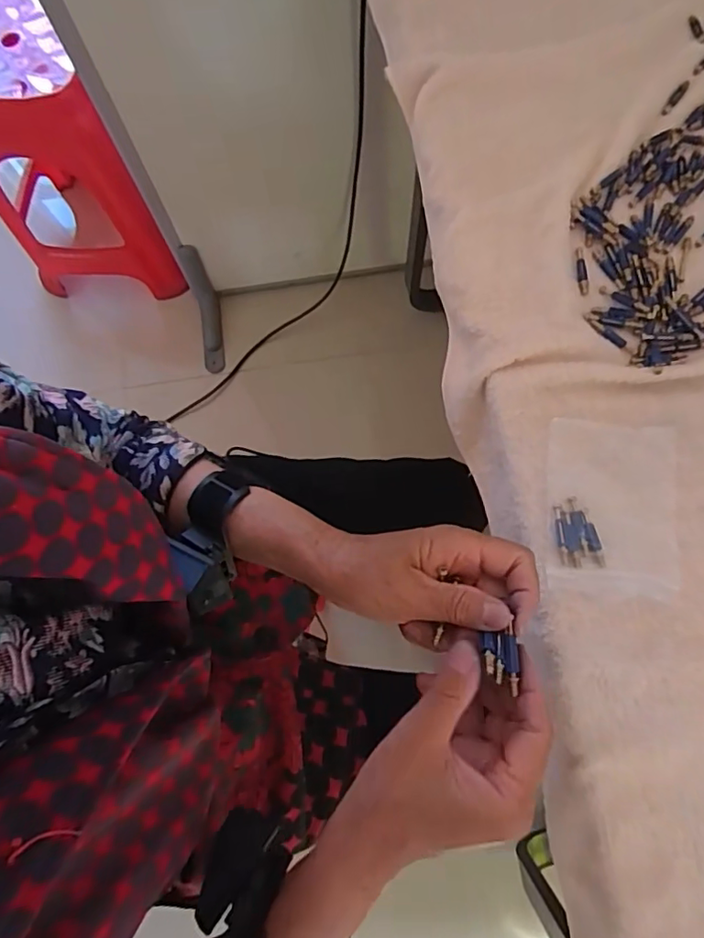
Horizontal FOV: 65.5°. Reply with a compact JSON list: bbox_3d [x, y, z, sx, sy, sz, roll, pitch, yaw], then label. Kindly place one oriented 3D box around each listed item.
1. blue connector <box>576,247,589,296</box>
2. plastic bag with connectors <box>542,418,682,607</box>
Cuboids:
[{"bbox_3d":[0.176,-0.152,0.418,0.008,0.004,0.042,1,72,0],"label":"blue connector"},{"bbox_3d":[0.173,0.023,0.360,0.080,0.018,0.116,7,73,5],"label":"plastic bag with connectors"}]

